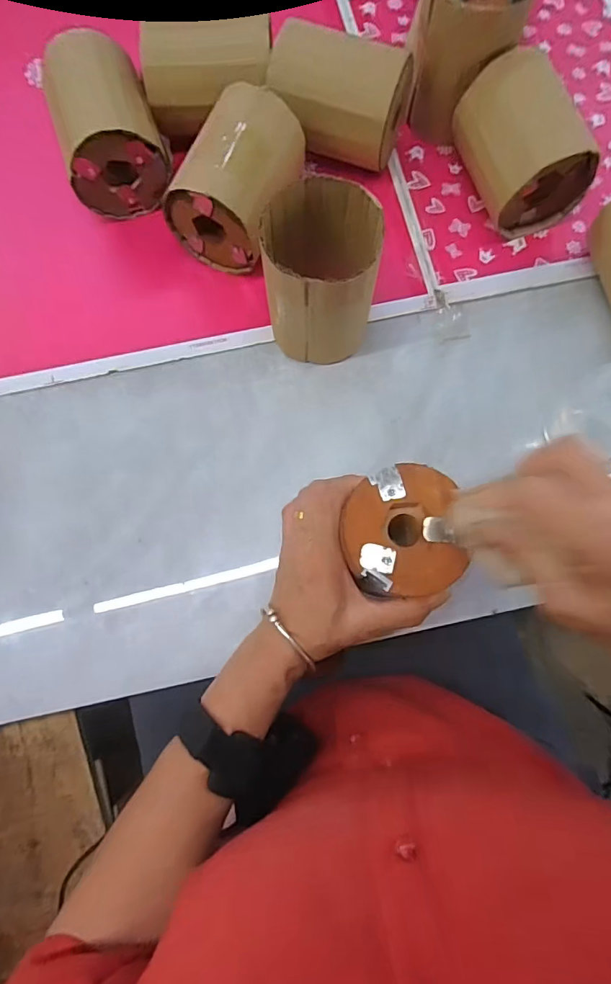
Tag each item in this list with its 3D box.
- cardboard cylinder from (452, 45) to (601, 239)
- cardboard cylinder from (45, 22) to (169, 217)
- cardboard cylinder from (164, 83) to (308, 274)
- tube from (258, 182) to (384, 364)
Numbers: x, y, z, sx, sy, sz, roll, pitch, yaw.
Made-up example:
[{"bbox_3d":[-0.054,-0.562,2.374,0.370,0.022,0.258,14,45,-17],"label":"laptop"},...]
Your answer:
[{"bbox_3d":[0.186,-0.299,0.393,0.085,0.093,0.113,-17,77,-3],"label":"cardboard cylinder"},{"bbox_3d":[-0.173,-0.313,0.403,0.086,0.092,0.098,-20,78,-4],"label":"cardboard cylinder"},{"bbox_3d":[-0.056,-0.263,0.388,0.082,0.081,0.107,23,79,6],"label":"cardboard cylinder"},{"bbox_3d":[0.012,-0.166,0.359,0.079,0.110,0.086,0,77,1],"label":"tube"}]

